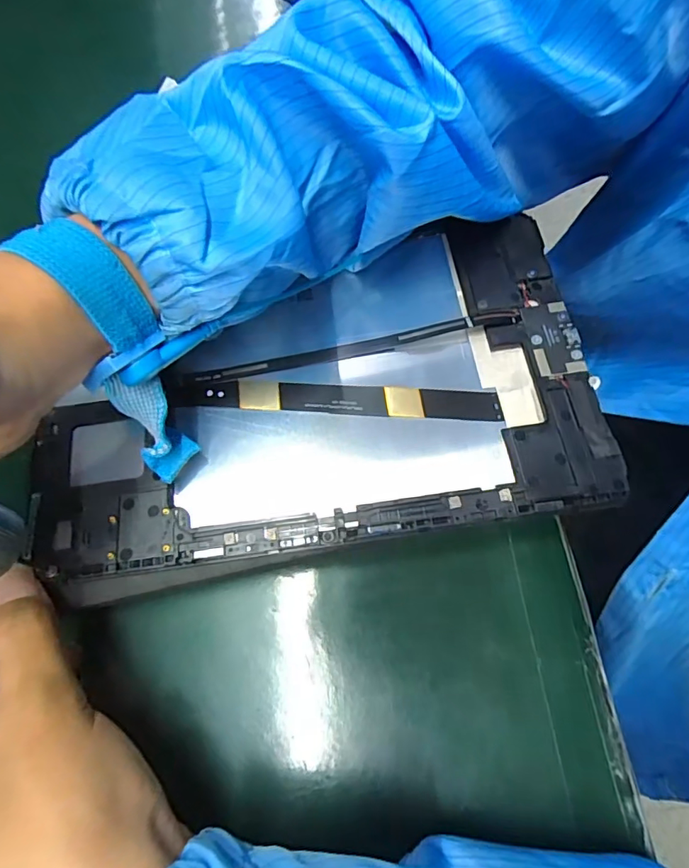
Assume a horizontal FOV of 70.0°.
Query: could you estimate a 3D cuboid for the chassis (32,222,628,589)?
[{"bbox_3d":[-0.013,-0.020,0.216,0.234,0.010,0.138,-9,68,-2],"label":"chassis"}]

